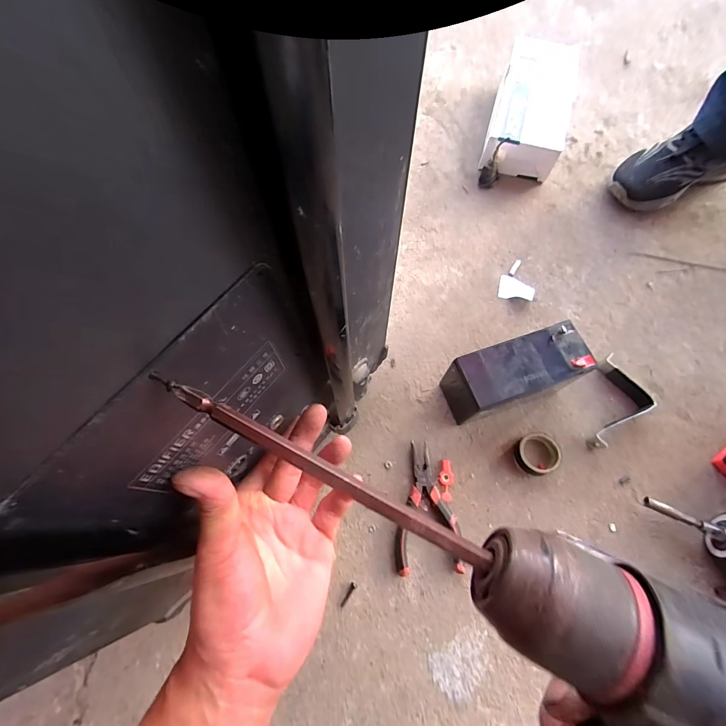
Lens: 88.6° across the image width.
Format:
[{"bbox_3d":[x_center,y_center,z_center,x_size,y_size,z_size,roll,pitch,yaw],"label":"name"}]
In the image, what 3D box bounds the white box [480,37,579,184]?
[{"bbox_3d":[0.275,-0.412,0.615,0.114,0.067,0.262,15,72,7],"label":"white box"}]

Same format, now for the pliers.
[{"bbox_3d":[0.074,0.167,0.440,0.073,0.018,0.142,-1,72,2],"label":"pliers"}]

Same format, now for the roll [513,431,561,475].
[{"bbox_3d":[0.216,0.111,0.458,0.054,0.018,0.050,-1,72,2],"label":"roll"}]

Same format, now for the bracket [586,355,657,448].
[{"bbox_3d":[0.336,0.057,0.482,0.062,0.025,0.124,17,73,8],"label":"bracket"}]

